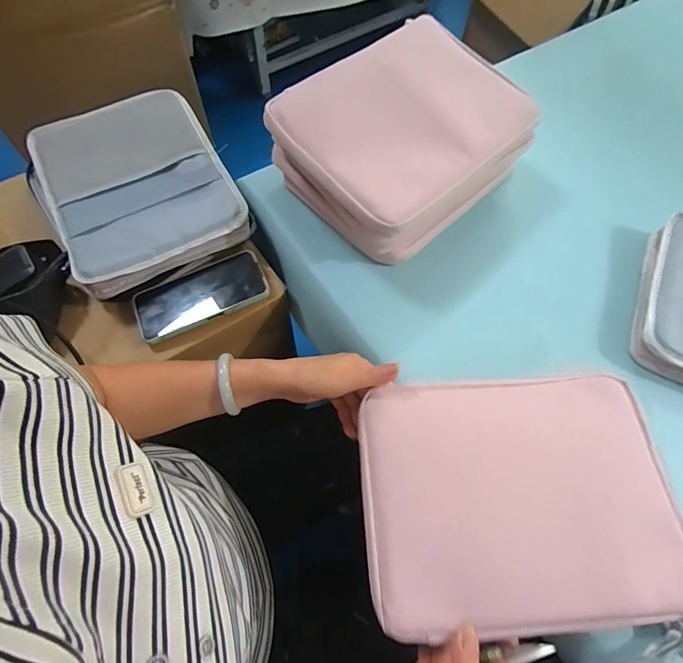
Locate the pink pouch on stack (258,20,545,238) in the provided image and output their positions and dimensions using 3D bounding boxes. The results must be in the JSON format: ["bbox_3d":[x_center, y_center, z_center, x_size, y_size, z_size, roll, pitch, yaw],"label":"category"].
[{"bbox_3d":[0.075,-0.254,0.486,0.276,0.047,0.211,-38,71,-18],"label":"pink pouch on stack"}]

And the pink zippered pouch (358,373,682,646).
[{"bbox_3d":[0.164,0.152,0.391,0.276,0.026,0.215,-3,65,-3],"label":"pink zippered pouch"}]

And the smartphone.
[{"bbox_3d":[-0.176,-0.048,0.517,0.159,0.015,0.082,-25,67,-13],"label":"smartphone"}]

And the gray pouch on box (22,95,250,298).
[{"bbox_3d":[-0.278,-0.201,0.560,0.226,0.046,0.277,-29,68,-14],"label":"gray pouch on box"}]

